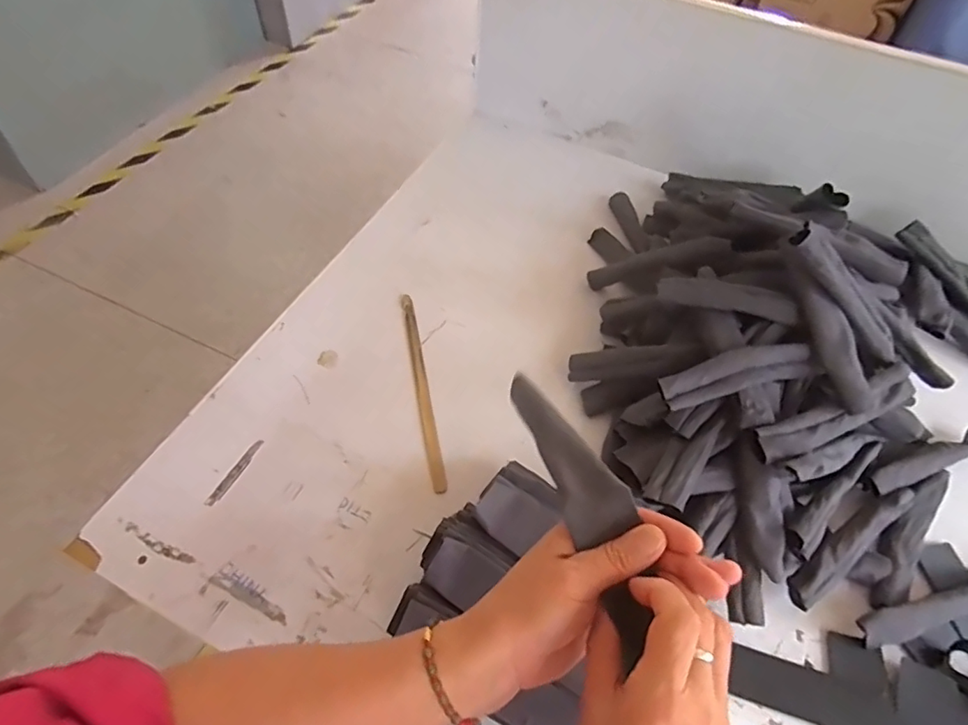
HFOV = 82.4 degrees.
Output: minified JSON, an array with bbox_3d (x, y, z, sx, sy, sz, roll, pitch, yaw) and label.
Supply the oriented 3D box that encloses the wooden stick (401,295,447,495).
[{"bbox_3d":[-0.074,0.024,0.649,0.016,0.005,0.269,-8,56,-9],"label":"wooden stick"}]

